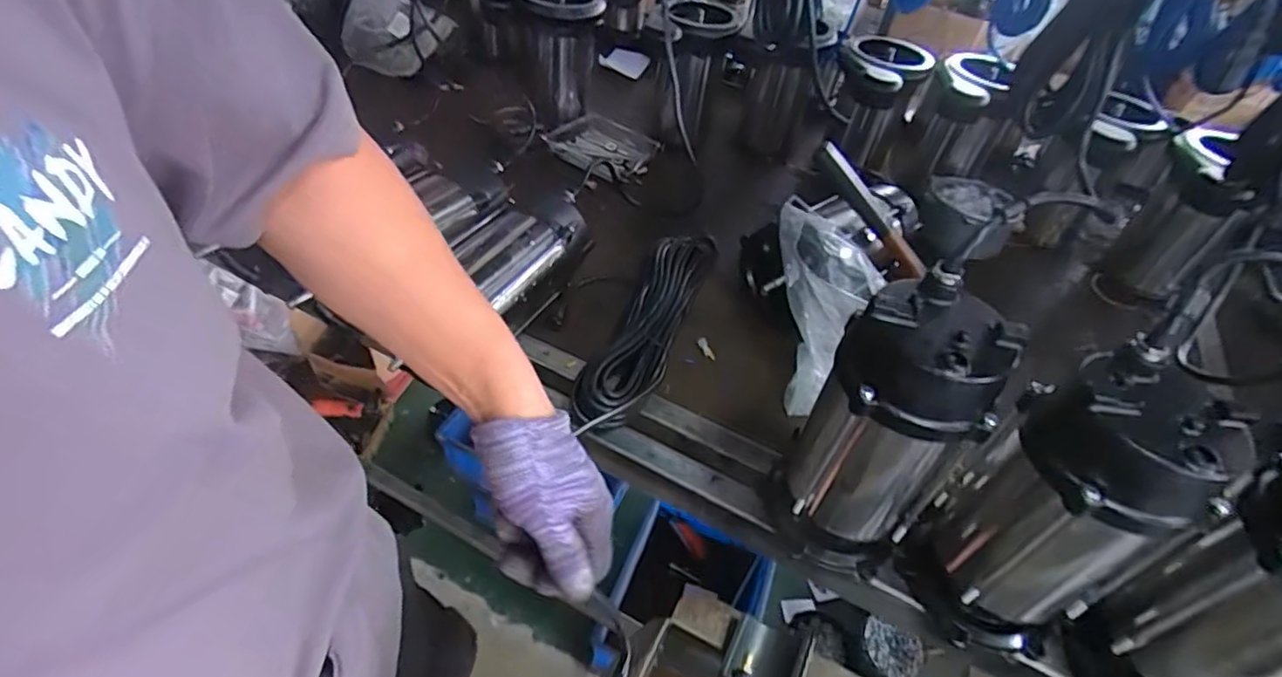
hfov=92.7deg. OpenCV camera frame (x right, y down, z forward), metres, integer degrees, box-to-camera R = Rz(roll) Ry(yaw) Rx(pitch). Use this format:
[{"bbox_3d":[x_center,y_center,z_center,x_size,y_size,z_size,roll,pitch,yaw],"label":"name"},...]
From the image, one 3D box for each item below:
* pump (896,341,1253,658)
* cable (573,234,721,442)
[{"bbox_3d":[0.343,0.152,0.518,0.118,0.287,0.140,-19,51,-24],"label":"pump"},{"bbox_3d":[0.012,-0.013,0.802,0.082,0.052,0.370,18,46,11],"label":"cable"}]

